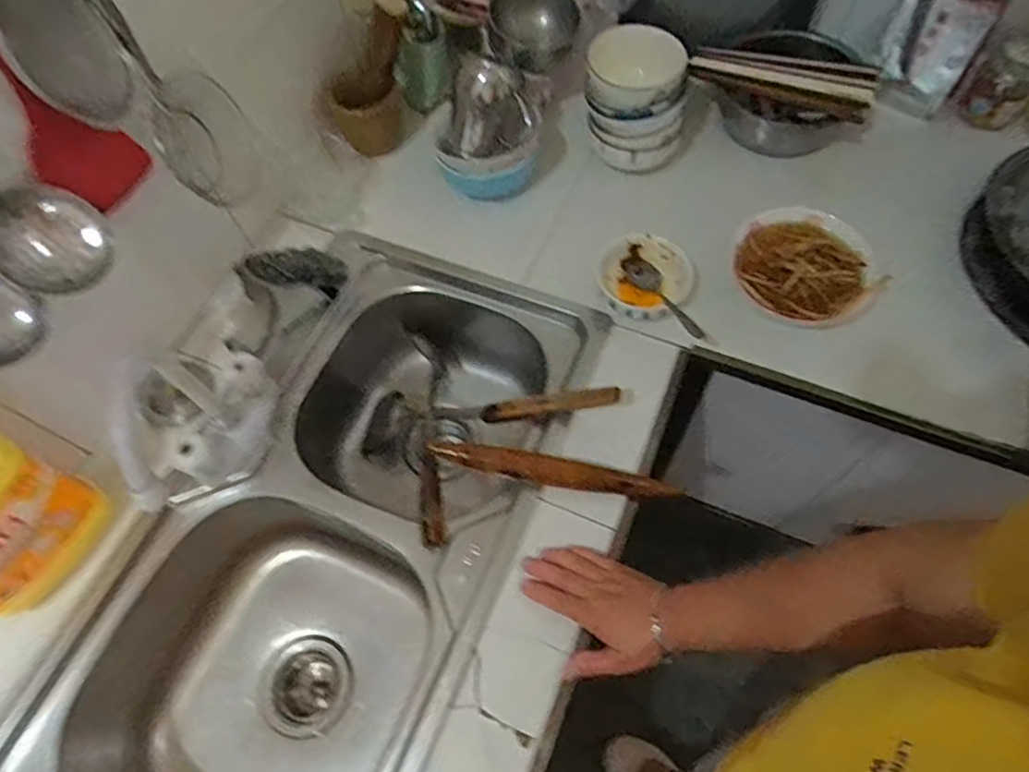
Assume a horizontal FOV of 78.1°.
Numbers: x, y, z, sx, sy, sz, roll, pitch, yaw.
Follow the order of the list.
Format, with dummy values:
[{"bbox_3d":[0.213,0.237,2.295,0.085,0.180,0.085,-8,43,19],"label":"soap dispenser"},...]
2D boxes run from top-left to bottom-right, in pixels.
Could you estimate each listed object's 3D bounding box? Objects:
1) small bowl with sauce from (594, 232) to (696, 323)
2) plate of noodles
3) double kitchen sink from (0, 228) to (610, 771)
[{"bbox_3d":[0.159,-0.123,0.774,0.113,0.065,0.106,-1,63,2],"label":"small bowl with sauce"},{"bbox_3d":[0.343,-0.141,0.759,0.159,0.042,0.143,4,64,5],"label":"plate of noodles"},{"bbox_3d":[-0.204,0.196,0.769,0.395,0.218,0.734,22,66,13],"label":"double kitchen sink"}]

